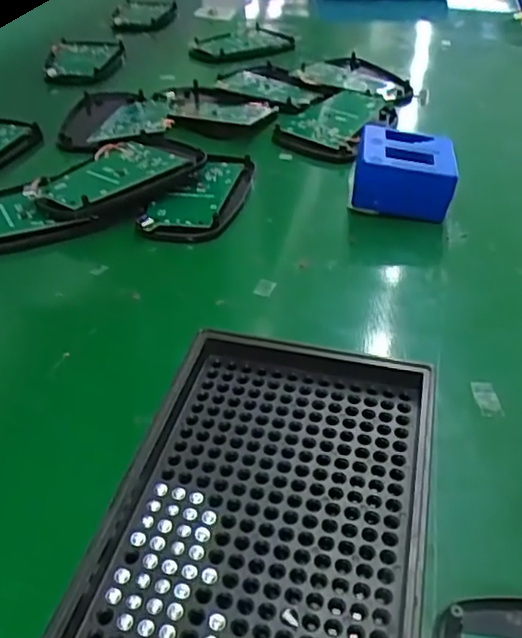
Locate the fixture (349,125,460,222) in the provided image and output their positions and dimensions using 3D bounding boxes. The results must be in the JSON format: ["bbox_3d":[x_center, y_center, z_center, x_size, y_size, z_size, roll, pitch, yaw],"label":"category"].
[{"bbox_3d":[0.079,-0.081,0.362,0.053,0.037,0.042,6,39,6],"label":"fixture"}]

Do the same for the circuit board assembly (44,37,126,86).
[{"bbox_3d":[-0.154,-0.227,0.563,0.057,0.010,0.083,1,39,0],"label":"circuit board assembly"}]

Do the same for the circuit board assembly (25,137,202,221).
[{"bbox_3d":[-0.083,-0.083,0.375,0.069,0.017,0.097,30,47,31],"label":"circuit board assembly"}]

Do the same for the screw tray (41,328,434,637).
[{"bbox_3d":[0.001,0.062,0.197,0.091,0.025,0.137,9,40,10],"label":"screw tray"}]

